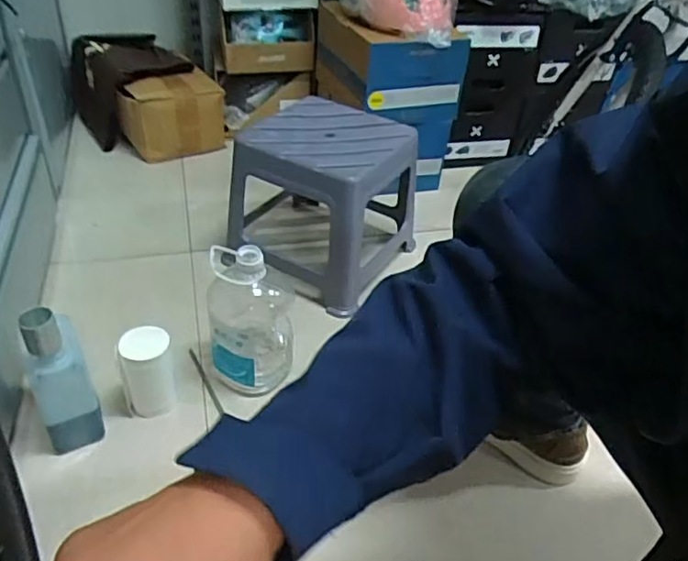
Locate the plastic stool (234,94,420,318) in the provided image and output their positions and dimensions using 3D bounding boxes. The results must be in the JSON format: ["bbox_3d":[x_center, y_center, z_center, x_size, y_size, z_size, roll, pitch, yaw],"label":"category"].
[{"bbox_3d":[-0.035,-0.164,1.150,0.285,0.266,0.311,28,44,24],"label":"plastic stool"}]

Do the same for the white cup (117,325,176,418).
[{"bbox_3d":[-0.280,0.130,0.865,0.075,0.127,0.063,-10,42,-19],"label":"white cup"}]

